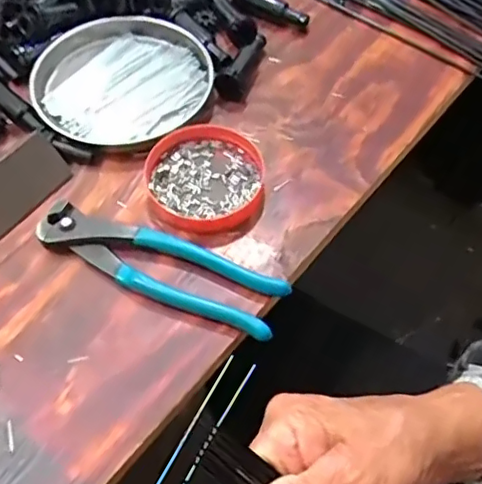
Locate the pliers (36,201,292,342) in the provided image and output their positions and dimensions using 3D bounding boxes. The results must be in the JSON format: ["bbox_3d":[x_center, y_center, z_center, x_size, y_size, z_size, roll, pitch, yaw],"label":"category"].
[{"bbox_3d":[-0.052,0.014,0.377,0.161,0.016,0.041,20,62,15],"label":"pliers"}]

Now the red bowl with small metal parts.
[{"bbox_3d":[-0.026,-0.043,0.410,0.079,0.017,0.077,-2,59,3],"label":"red bowl with small metal parts"}]

